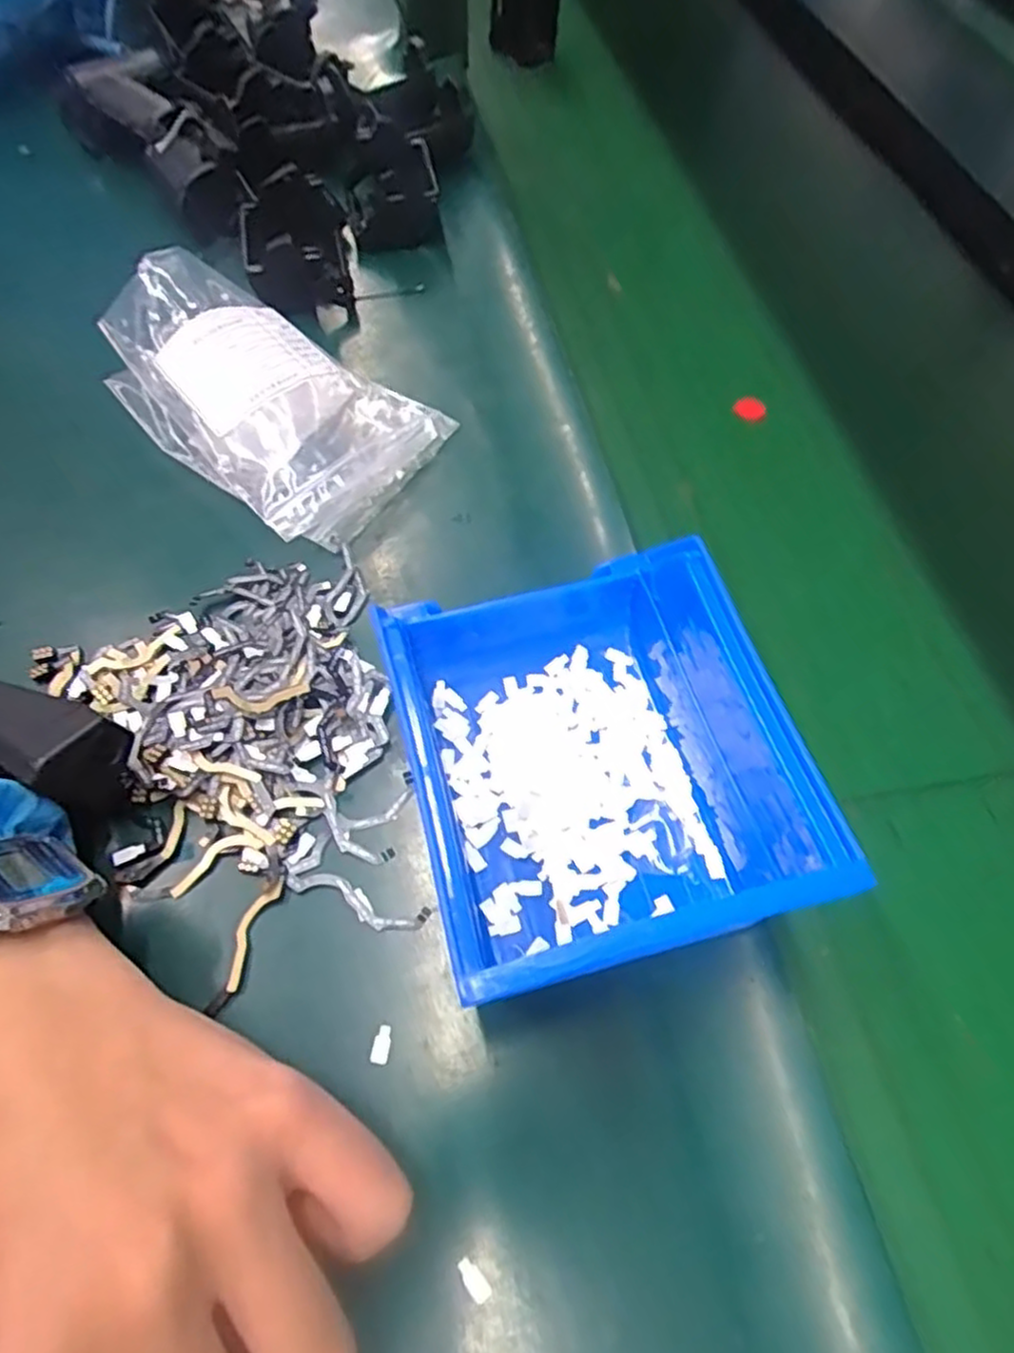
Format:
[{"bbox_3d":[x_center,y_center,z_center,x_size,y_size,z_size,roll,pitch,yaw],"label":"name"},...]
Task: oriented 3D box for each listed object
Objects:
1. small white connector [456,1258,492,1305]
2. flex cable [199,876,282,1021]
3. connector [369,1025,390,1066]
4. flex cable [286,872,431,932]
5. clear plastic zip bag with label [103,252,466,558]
[{"bbox_3d":[-0.009,0.165,0.200,0.005,0.004,0.011,-36,67,-21],"label":"small white connector"},{"bbox_3d":[-0.087,0.088,0.242,0.008,0.004,0.046,16,60,7],"label":"flex cable"},{"bbox_3d":[-0.039,0.115,0.228,0.006,0.004,0.011,6,59,2],"label":"connector"},{"bbox_3d":[-0.051,0.076,0.249,0.050,0.004,0.012,18,60,8],"label":"flex cable"},{"bbox_3d":[-0.109,-0.137,0.342,0.150,0.053,0.105,38,65,19],"label":"clear plastic zip bag with label"}]

